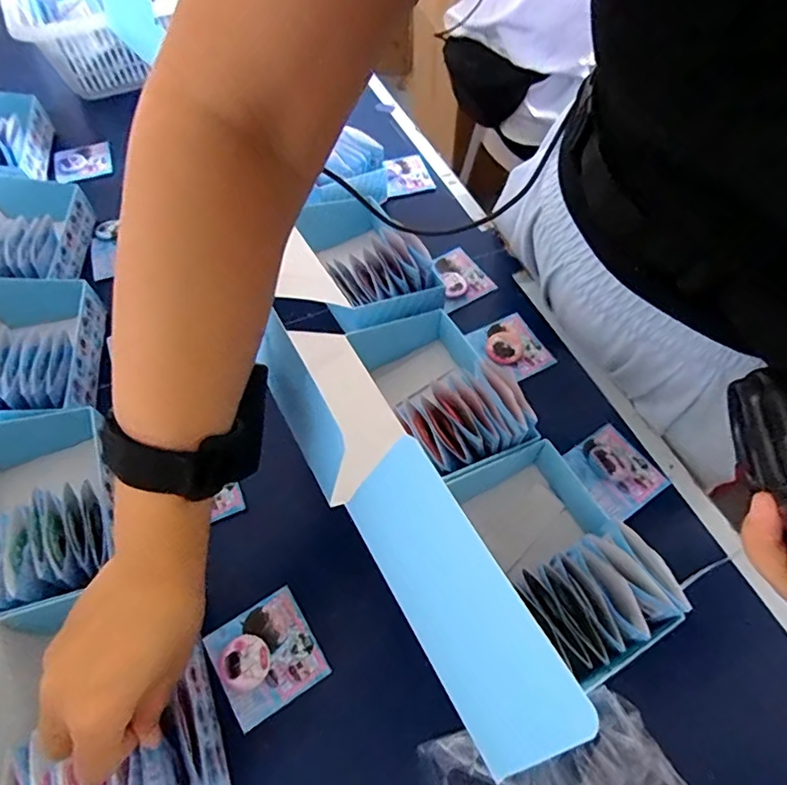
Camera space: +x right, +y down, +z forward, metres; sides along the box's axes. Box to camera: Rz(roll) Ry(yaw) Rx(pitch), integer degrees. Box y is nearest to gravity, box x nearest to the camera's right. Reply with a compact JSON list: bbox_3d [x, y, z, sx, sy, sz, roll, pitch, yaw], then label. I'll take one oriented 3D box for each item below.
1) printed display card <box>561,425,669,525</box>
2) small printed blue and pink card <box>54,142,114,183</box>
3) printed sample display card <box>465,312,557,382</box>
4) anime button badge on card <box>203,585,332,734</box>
[{"bbox_3d":[0.183,0.065,0.436,0.061,0.007,0.069,-30,62,-18],"label":"printed display card"},{"bbox_3d":[-0.389,-0.291,0.653,0.068,0.006,0.056,-18,60,-11],"label":"small printed blue and pink card"},{"bbox_3d":[0.114,-0.045,0.504,0.058,0.010,0.068,-24,61,-15],"label":"printed sample display card"},{"bbox_3d":[-0.089,0.184,0.368,0.066,0.010,0.068,-26,64,-22],"label":"anime button badge on card"}]

